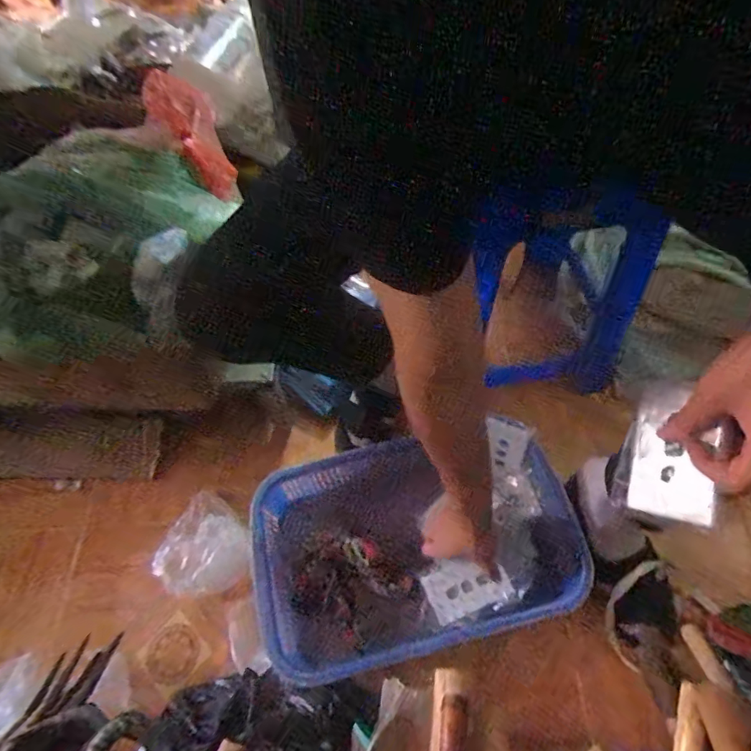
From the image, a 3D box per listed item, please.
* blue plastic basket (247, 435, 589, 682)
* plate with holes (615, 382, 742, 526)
[{"bbox_3d":[0.056,0.248,0.731,0.472,0.084,0.307,-13,58,-4],"label":"blue plastic basket"},{"bbox_3d":[0.261,0.066,0.423,0.075,0.009,0.115,6,85,49],"label":"plate with holes"}]

